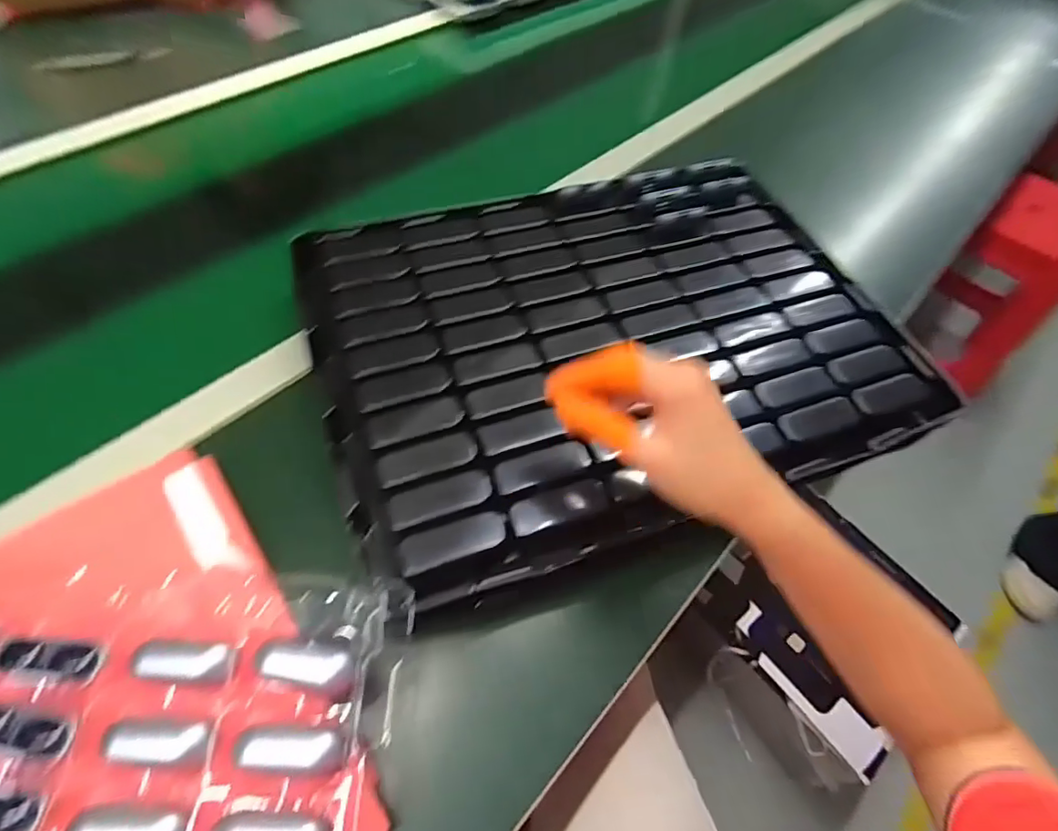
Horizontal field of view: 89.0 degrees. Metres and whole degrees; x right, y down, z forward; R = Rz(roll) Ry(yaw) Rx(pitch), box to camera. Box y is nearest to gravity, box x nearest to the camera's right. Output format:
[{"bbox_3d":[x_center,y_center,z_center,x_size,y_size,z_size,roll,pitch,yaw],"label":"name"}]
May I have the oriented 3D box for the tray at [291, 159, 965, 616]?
[{"bbox_3d":[0.072,-0.069,0.461,0.479,0.059,0.346,-15,59,-14],"label":"tray"}]

